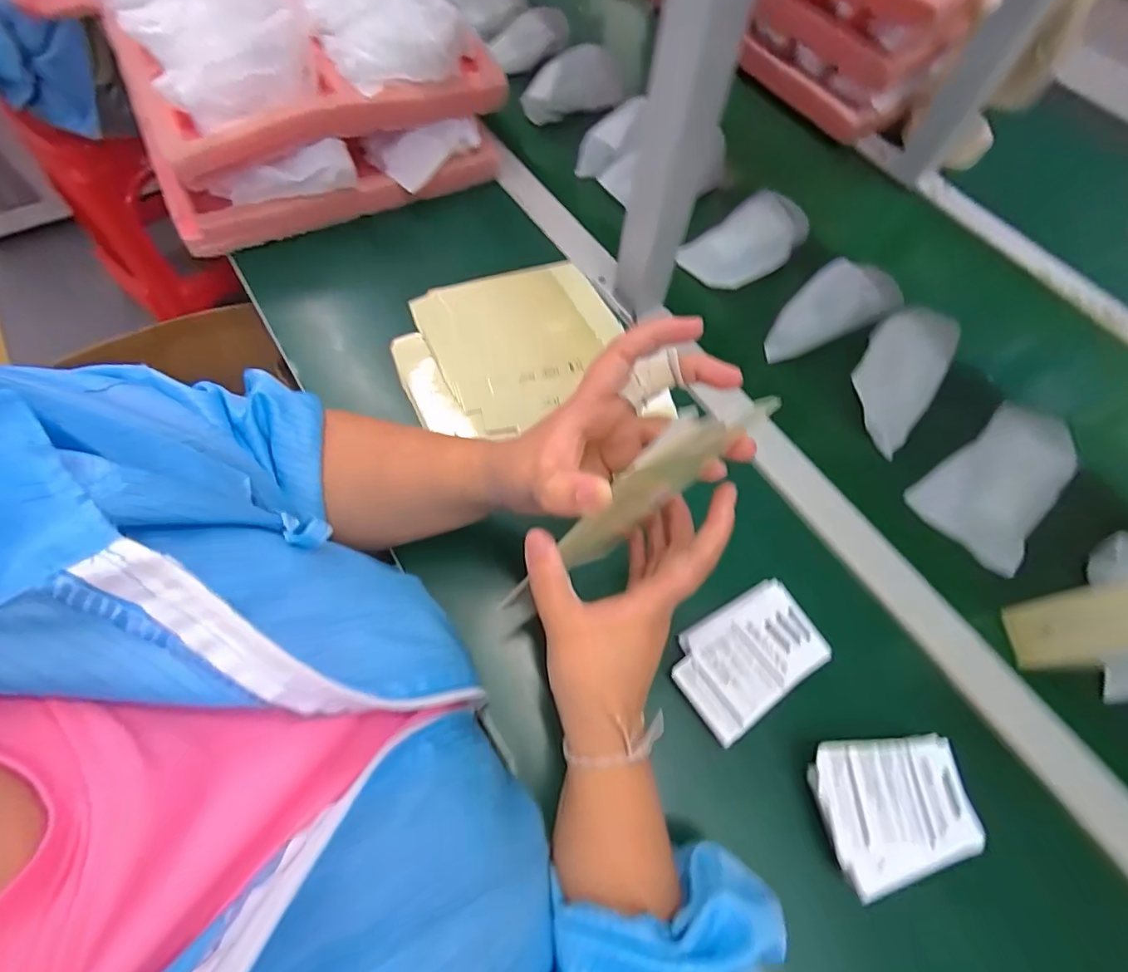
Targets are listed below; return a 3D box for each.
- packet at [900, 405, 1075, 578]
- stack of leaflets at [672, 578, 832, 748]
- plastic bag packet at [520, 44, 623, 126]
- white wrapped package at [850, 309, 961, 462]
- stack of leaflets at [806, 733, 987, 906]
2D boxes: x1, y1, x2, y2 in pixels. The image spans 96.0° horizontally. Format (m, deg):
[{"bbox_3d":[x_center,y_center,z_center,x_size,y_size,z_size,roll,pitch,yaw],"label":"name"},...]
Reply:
[{"bbox_3d":[0.373,0.000,0.429,0.121,0.019,0.092,-48,65,12],"label":"packet"},{"bbox_3d":[0.130,0.117,0.357,0.107,0.008,0.069,-31,68,-16],"label":"stack of leaflets"},{"bbox_3d":[0.010,-0.497,0.633,0.123,0.072,0.025,-8,64,-6],"label":"plastic bag packet"},{"bbox_3d":[0.303,-0.104,0.463,0.070,0.052,0.132,32,67,13],"label":"white wrapped package"},{"bbox_3d":[0.205,0.198,0.313,0.092,0.008,0.077,-8,64,-6],"label":"stack of leaflets"}]

